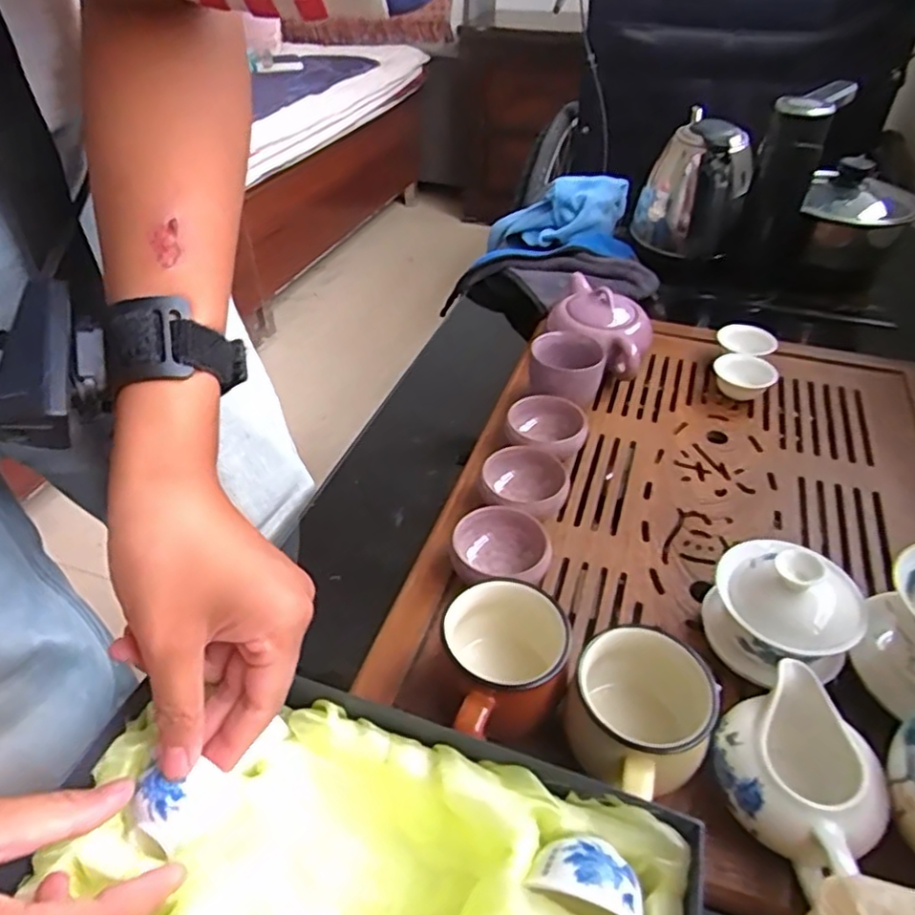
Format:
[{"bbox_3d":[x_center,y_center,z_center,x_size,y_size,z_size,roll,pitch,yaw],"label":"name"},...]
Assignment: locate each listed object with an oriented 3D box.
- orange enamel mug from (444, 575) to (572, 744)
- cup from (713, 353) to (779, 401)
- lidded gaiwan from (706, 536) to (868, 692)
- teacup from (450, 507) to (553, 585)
[{"bbox_3d":[0.026,0.121,0.368,0.066,0.063,0.081,4,40,3],"label":"orange enamel mug"},{"bbox_3d":[0.265,-0.073,0.614,0.052,0.031,0.047,21,43,22],"label":"cup"},{"bbox_3d":[0.191,0.090,0.391,0.081,0.070,0.079,29,47,29],"label":"lidded gaiwan"},{"bbox_3d":[0.027,0.067,0.449,0.065,0.035,0.059,-8,41,-13],"label":"teacup"}]

